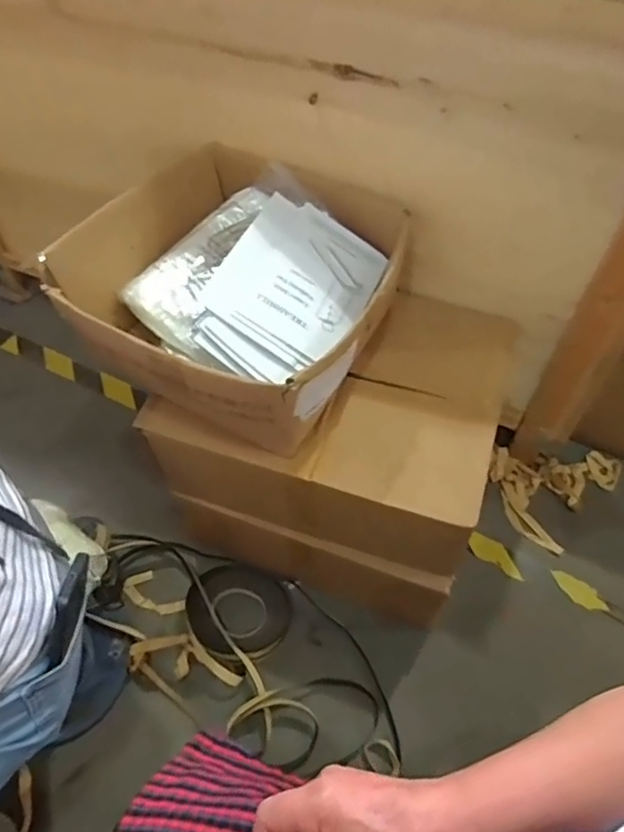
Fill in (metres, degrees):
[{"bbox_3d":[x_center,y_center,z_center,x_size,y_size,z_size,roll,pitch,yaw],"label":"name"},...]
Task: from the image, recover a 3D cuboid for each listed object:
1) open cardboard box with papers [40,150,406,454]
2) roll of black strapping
[{"bbox_3d":[-0.103,-0.168,0.775,0.401,0.147,0.377,23,57,16],"label":"open cardboard box with papers"},{"bbox_3d":[-0.115,0.299,0.915,0.152,0.034,0.159,0,54,0],"label":"roll of black strapping"}]

